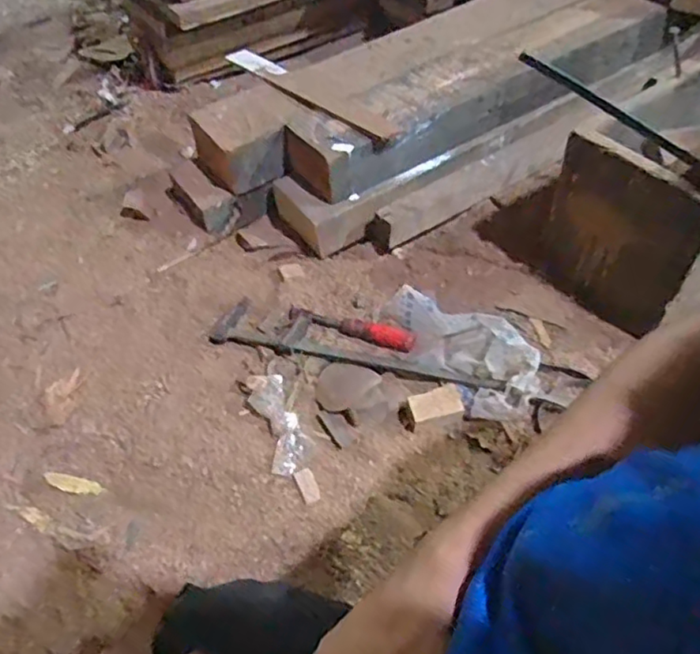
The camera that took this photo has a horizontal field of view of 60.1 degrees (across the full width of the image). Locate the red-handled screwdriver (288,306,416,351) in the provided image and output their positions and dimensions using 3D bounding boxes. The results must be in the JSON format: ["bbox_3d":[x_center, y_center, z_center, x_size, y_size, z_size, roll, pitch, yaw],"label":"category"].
[{"bbox_3d":[0.001,-0.002,0.769,0.168,0.020,0.025,15,54,16],"label":"red-handled screwdriver"}]

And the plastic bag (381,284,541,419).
[{"bbox_3d":[0.128,0.020,0.707,0.102,0.067,0.201,-39,58,-24],"label":"plastic bag"}]

